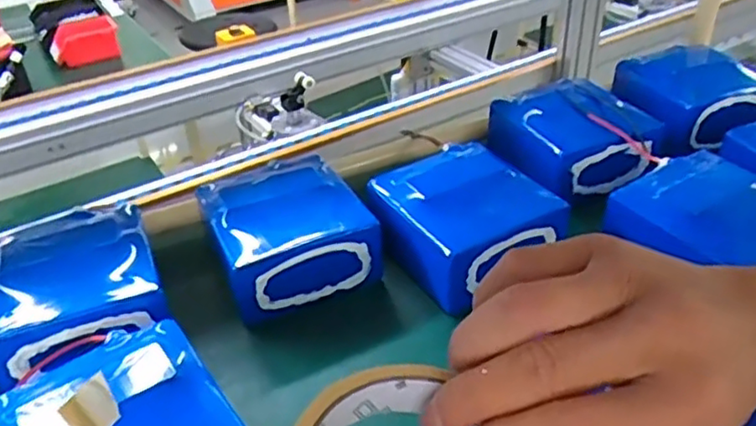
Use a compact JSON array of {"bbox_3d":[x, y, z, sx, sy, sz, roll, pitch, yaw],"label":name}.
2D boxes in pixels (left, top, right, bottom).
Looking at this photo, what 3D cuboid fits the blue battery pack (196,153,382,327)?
[{"bbox_3d":[-0.090,0.021,0.652,0.147,0.093,0.141,-18,38,-19],"label":"blue battery pack"}]

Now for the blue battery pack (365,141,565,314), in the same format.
[{"bbox_3d":[0.082,0.005,0.659,0.153,0.073,0.153,-22,40,-24],"label":"blue battery pack"}]

